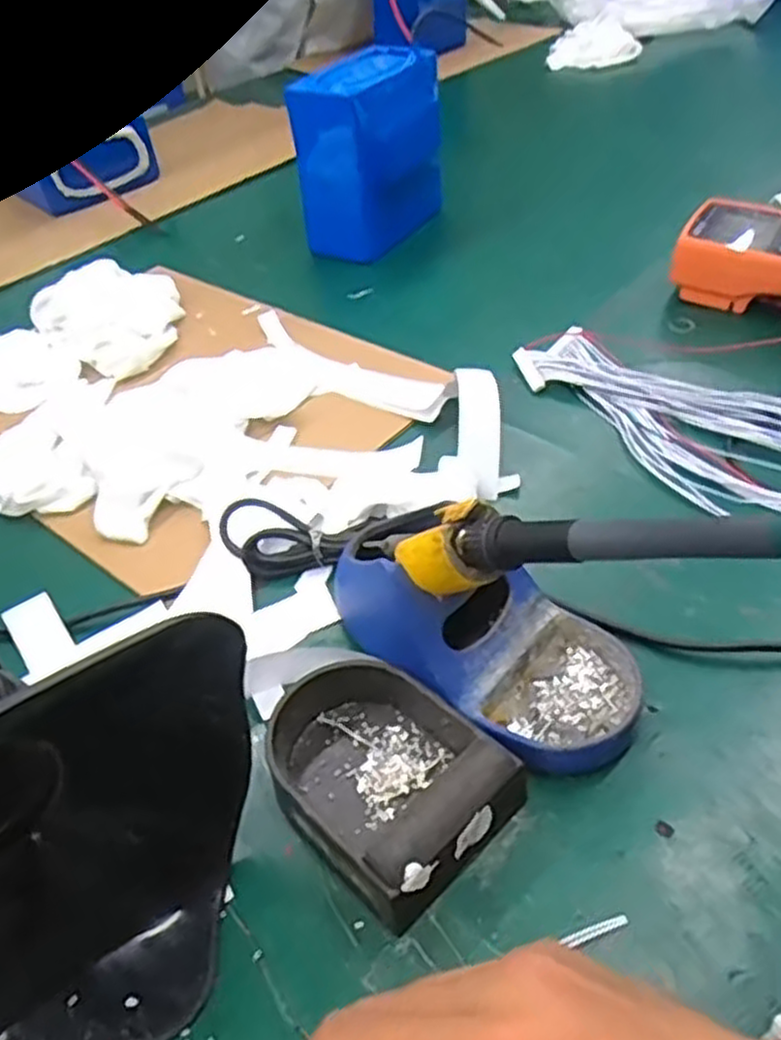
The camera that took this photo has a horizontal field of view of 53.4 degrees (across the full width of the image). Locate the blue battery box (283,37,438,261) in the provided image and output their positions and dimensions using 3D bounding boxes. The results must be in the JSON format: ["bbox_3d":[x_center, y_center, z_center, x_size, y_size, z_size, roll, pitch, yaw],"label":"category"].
[{"bbox_3d":[-0.020,-0.333,0.721,0.096,0.155,0.122,15,47,22],"label":"blue battery box"}]

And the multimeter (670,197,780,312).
[{"bbox_3d":[0.311,-0.184,0.580,0.180,0.057,0.084,22,51,28],"label":"multimeter"}]

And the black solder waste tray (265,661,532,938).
[{"bbox_3d":[-0.005,0.103,0.324,0.075,0.034,0.103,-36,50,-27],"label":"black solder waste tray"}]

